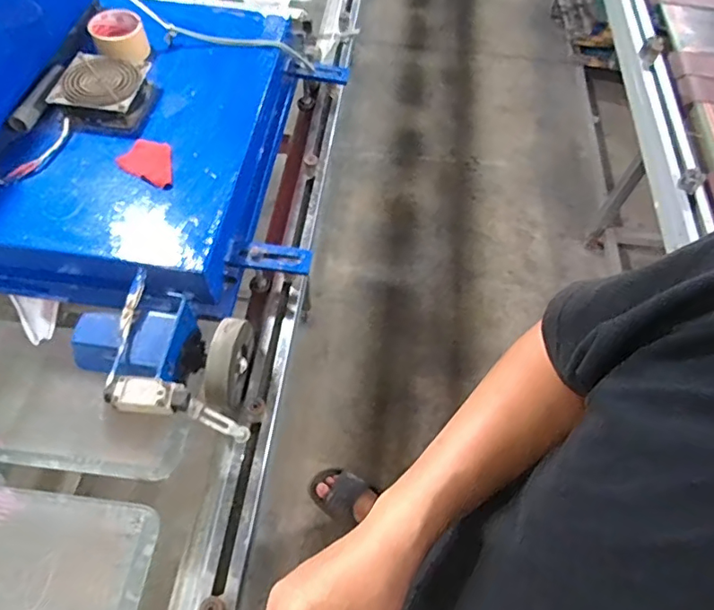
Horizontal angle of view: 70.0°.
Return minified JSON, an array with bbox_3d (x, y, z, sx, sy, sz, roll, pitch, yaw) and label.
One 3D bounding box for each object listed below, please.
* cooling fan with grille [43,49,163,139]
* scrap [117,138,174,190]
[{"bbox_3d":[-0.393,-0.327,0.795,0.125,0.054,0.132,7,58,3],"label":"cooling fan with grille"},{"bbox_3d":[-0.296,-0.209,0.745,0.100,0.006,0.069,28,61,15],"label":"scrap"}]

